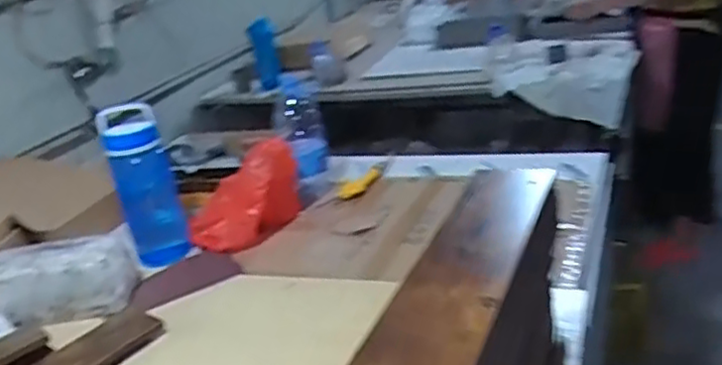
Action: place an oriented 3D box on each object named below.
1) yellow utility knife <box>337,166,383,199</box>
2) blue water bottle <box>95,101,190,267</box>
[{"bbox_3d":[0.007,-0.012,1.402,0.036,0.023,0.161,5,27,30],"label":"yellow utility knife"},{"bbox_3d":[-0.379,0.005,1.205,0.099,0.276,0.087,-15,24,-14],"label":"blue water bottle"}]

